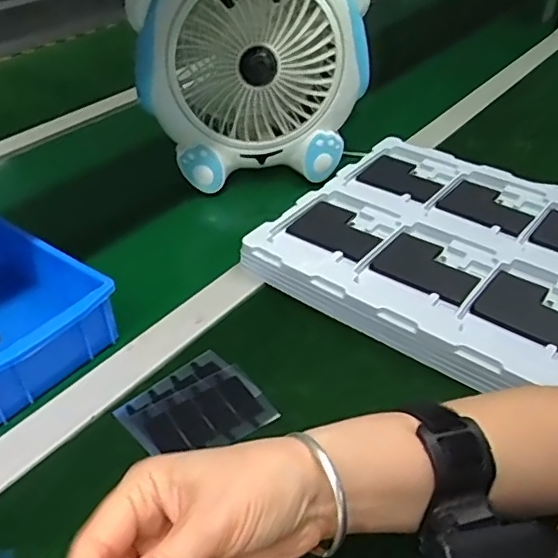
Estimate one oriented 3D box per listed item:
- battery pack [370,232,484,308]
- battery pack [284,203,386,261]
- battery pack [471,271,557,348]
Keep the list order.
[{"bbox_3d":[0.137,-0.009,0.534,0.089,0.014,0.072,26,47,30],"label":"battery pack"},{"bbox_3d":[0.062,-0.051,0.579,0.084,0.005,0.075,24,46,28],"label":"battery pack"},{"bbox_3d":[0.215,0.027,0.487,0.090,0.008,0.068,31,49,33],"label":"battery pack"}]

